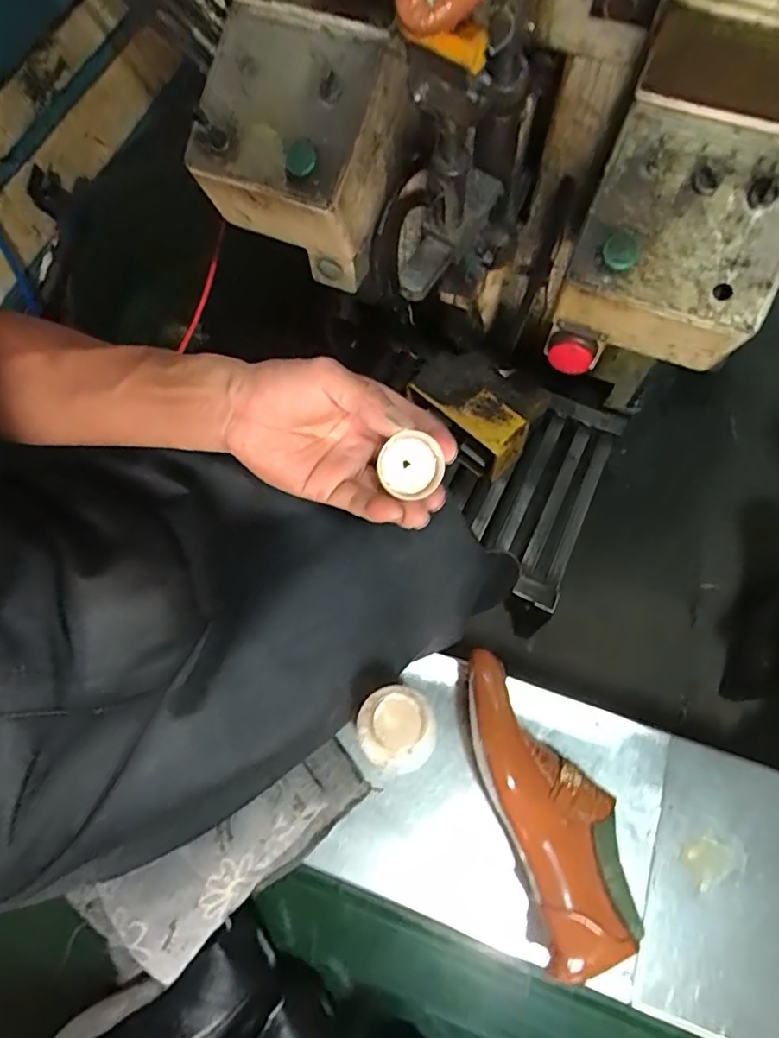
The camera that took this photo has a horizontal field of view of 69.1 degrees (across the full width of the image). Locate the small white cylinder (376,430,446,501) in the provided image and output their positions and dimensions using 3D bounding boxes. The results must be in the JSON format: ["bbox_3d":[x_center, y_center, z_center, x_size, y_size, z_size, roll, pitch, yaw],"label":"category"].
[{"bbox_3d":[0.013,-0.034,0.354,0.036,0.023,0.034,34,101,-9],"label":"small white cylinder"}]

